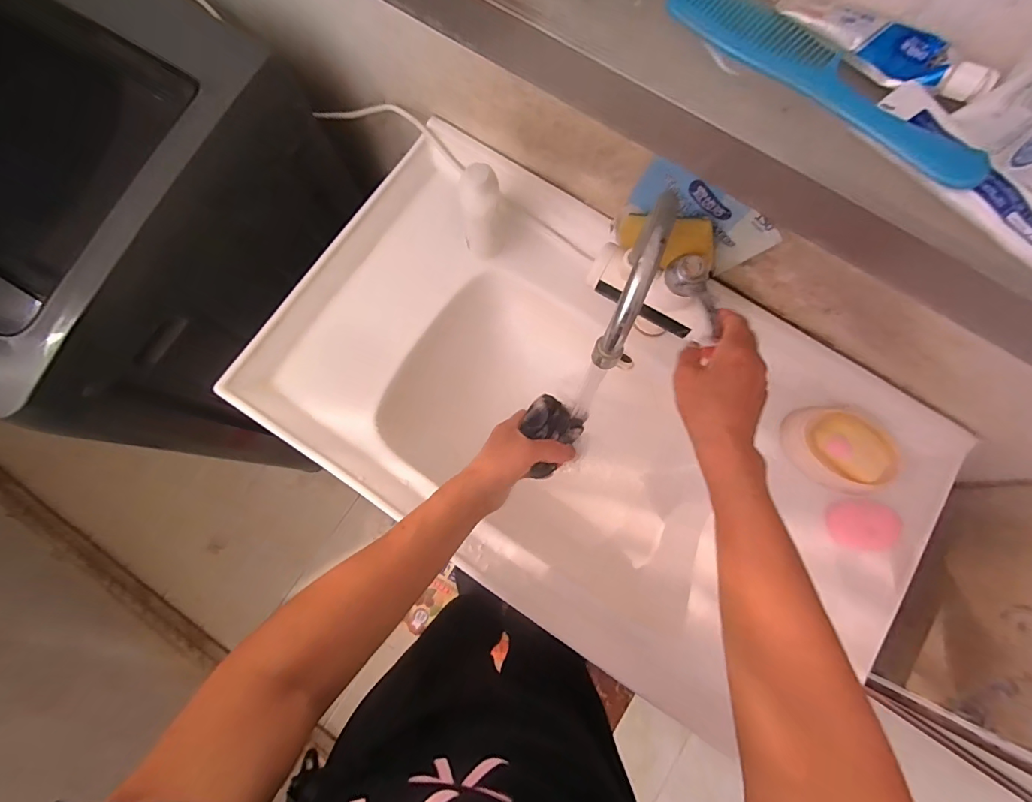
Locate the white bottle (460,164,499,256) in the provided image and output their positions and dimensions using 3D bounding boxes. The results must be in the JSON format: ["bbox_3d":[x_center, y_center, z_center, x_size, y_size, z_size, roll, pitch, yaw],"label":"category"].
[{"bbox_3d":[-0.043,-0.225,0.541,0.048,0.111,0.054,-5,79,-1],"label":"white bottle"}]

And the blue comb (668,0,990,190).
[{"bbox_3d":[0.180,-0.195,0.266,0.206,0.014,0.041,43,82,8],"label":"blue comb"}]

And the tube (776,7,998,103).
[{"bbox_3d":[0.223,-0.215,0.270,0.117,0.016,0.031,27,80,5],"label":"tube"}]

